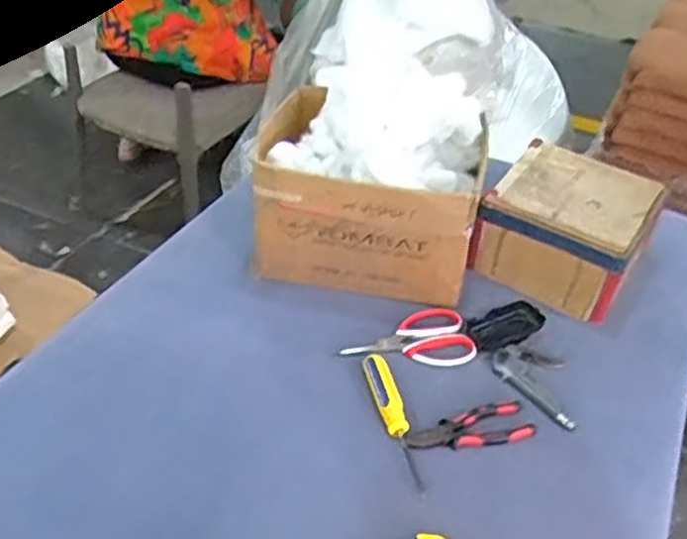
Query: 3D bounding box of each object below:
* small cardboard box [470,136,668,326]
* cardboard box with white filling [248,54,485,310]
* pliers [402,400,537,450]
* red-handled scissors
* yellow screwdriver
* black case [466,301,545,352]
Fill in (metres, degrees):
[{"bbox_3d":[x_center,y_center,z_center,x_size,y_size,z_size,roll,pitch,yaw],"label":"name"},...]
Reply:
[{"bbox_3d":[0.329,-0.062,1.095,0.209,0.137,0.210,25,43,23],"label":"small cardboard box"},{"bbox_3d":[0.034,-0.124,1.056,0.308,0.224,0.243,10,39,6],"label":"cardboard box with white filling"},{"bbox_3d":[0.148,0.186,0.866,0.152,0.011,0.052,-7,40,-14],"label":"pliers"},{"bbox_3d":[0.084,0.095,0.969,0.172,0.020,0.090,-9,40,-16],"label":"red-handled scissors"},{"bbox_3d":[0.059,0.174,0.862,0.028,0.026,0.189,-6,40,-13],"label":"yellow screwdriver"},{"bbox_3d":[0.220,0.072,1.004,0.111,0.021,0.059,-14,42,-21],"label":"black case"}]

